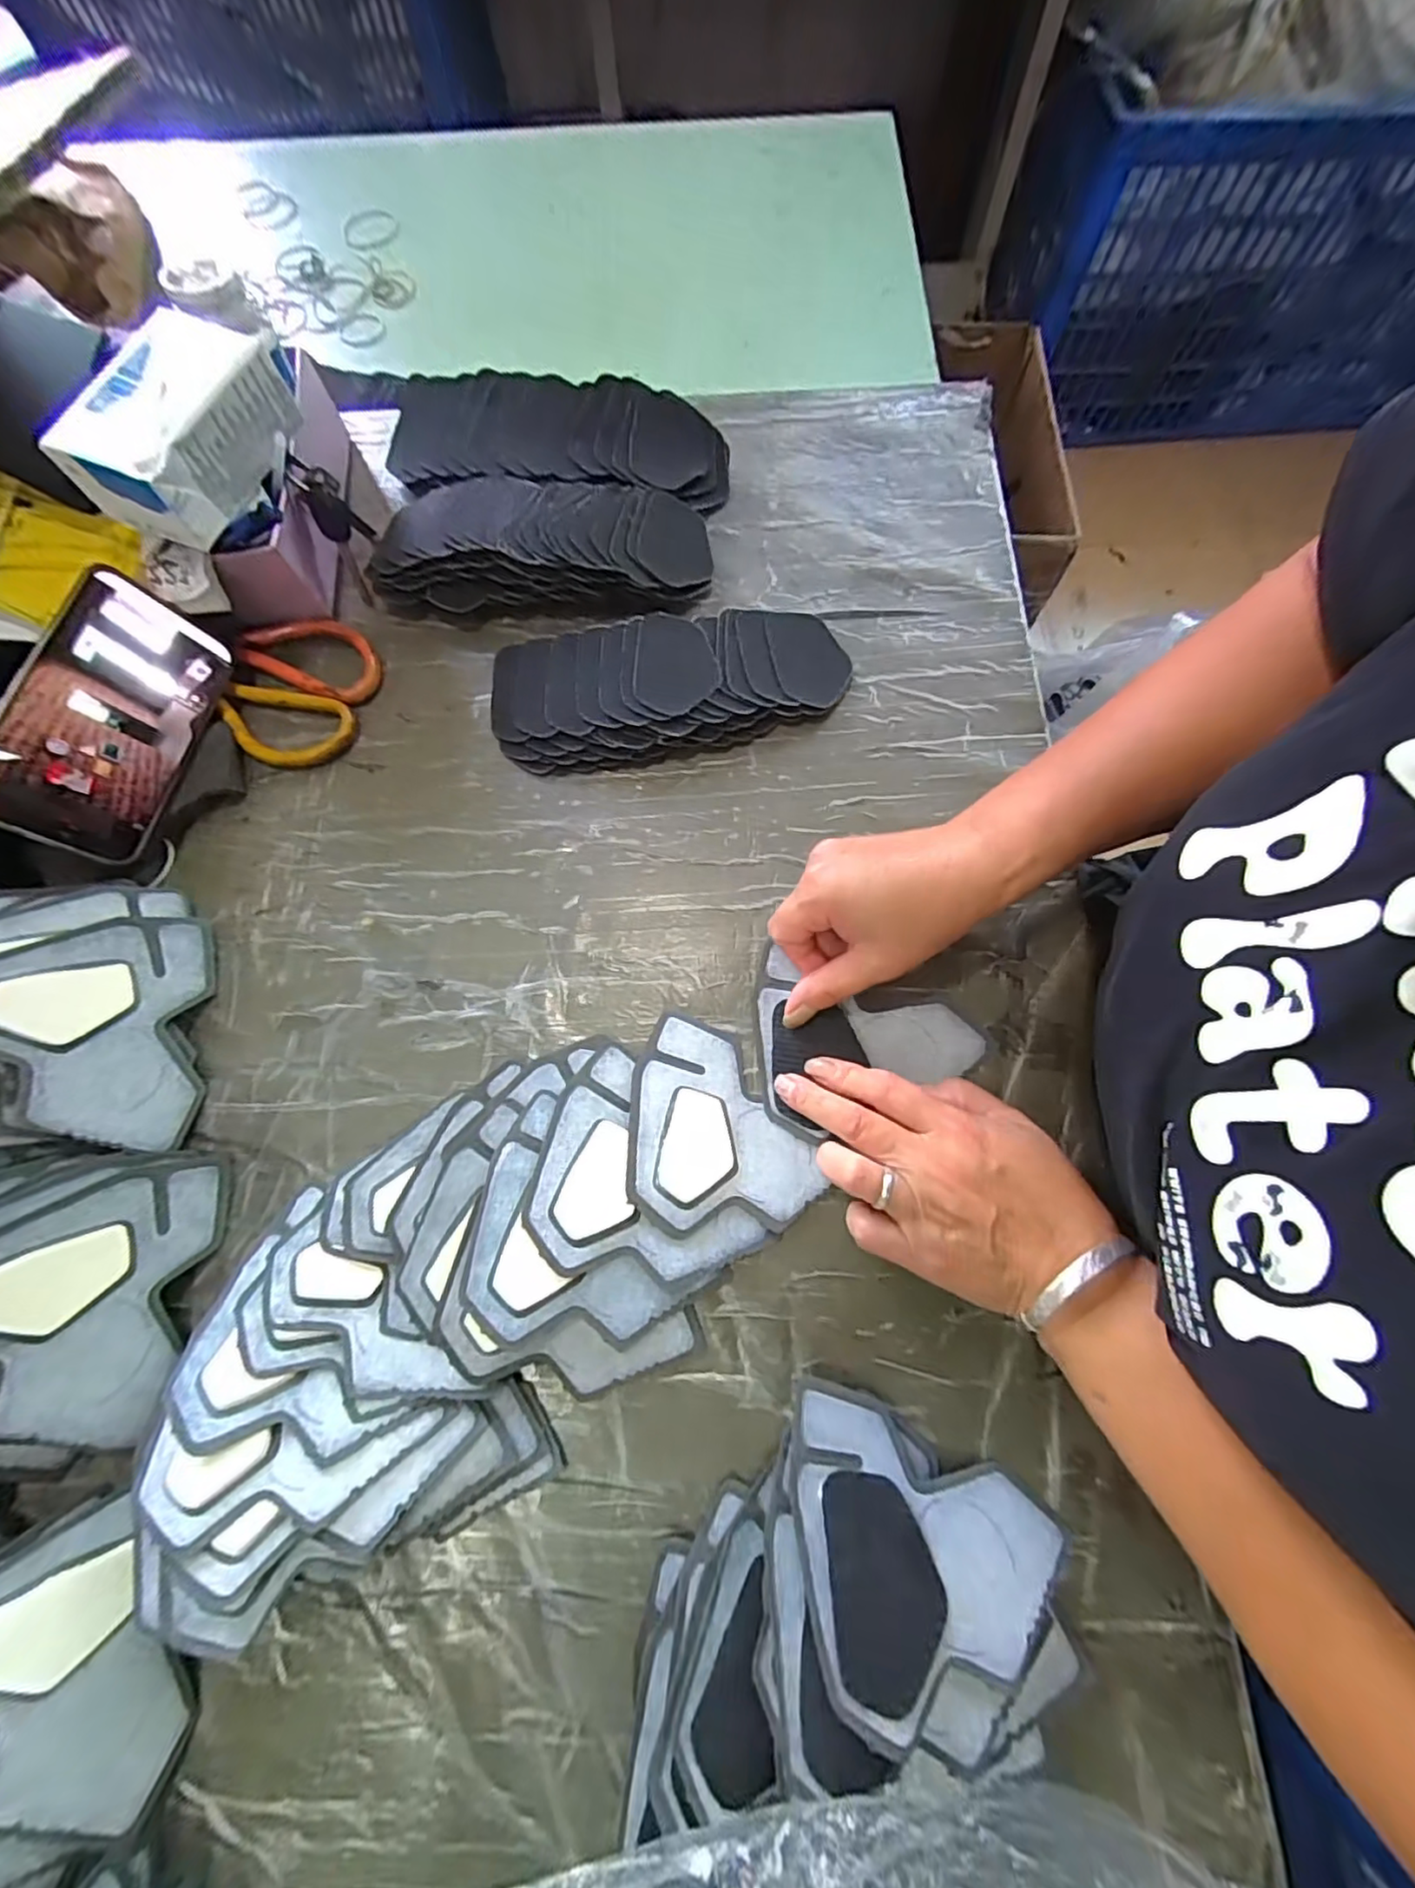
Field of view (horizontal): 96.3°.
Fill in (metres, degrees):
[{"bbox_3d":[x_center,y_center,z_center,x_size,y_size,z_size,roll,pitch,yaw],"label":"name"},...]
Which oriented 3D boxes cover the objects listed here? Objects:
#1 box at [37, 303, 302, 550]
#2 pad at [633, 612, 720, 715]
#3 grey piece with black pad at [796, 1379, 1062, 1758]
[{"bbox_3d":[-0.282,-0.278,0.343,0.069,0.048,0.106,17,75,6],"label":"box"},{"bbox_3d":[-0.018,-0.172,0.386,0.049,0.010,0.066,3,74,2],"label":"pad"},{"bbox_3d":[0.084,0.258,0.261,0.122,0.006,0.095,27,48,5],"label":"grey piece with black pad"}]

